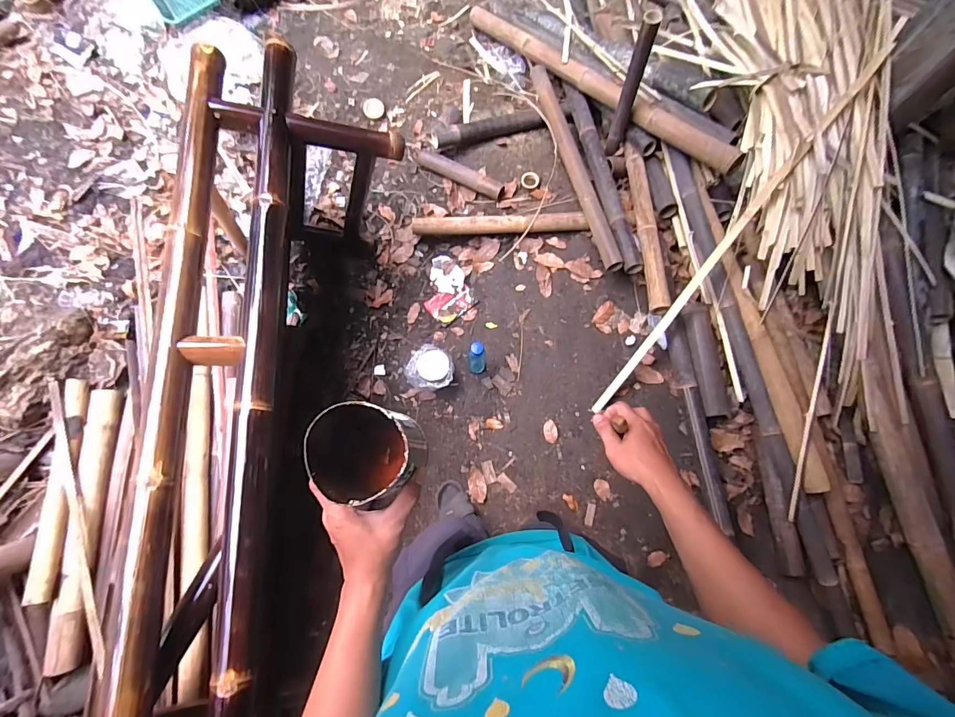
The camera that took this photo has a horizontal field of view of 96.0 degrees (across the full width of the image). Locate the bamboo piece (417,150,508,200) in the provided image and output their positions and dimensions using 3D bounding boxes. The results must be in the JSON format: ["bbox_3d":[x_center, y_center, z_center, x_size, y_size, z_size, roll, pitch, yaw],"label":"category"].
[{"bbox_3d":[-0.077,-0.764,1.760,0.402,0.059,0.070,27,77,8],"label":"bamboo piece"}]

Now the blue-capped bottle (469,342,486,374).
[{"bbox_3d":[-0.003,-0.006,1.478,0.065,0.218,0.077,-5,75,0],"label":"blue-capped bottle"}]

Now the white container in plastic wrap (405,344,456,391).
[{"bbox_3d":[-0.166,0.035,1.509,0.179,0.140,0.149,10,75,4],"label":"white container in plastic wrap"}]

